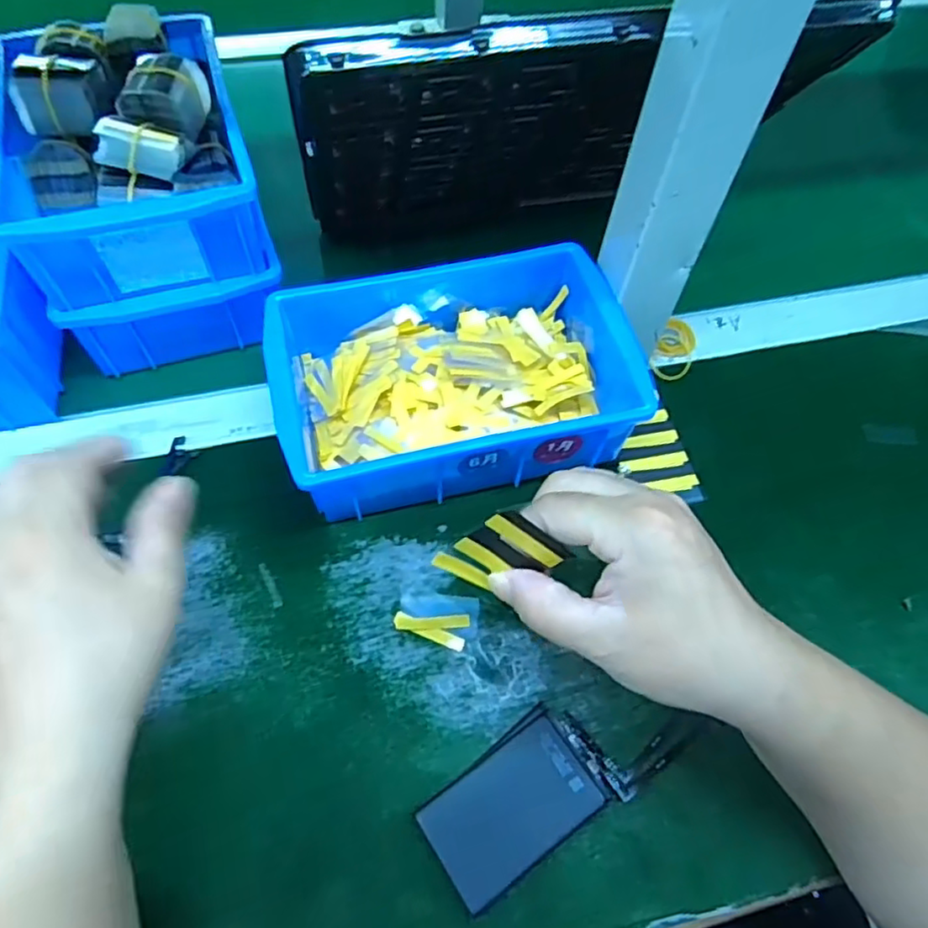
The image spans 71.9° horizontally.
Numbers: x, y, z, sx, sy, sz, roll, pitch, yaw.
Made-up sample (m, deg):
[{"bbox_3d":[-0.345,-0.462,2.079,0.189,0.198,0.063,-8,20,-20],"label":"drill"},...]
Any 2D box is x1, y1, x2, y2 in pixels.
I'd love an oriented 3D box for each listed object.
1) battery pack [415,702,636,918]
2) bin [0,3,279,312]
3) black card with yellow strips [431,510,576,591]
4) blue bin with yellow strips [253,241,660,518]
[{"bbox_3d":[0.027,0.154,0.298,0.090,0.011,0.052,-29,64,-20],"label":"battery pack"},{"bbox_3d":[-0.201,-0.195,0.390,0.138,0.075,0.193,-14,61,-11],"label":"bin"},{"bbox_3d":[0.015,0.038,0.258,0.038,0.042,0.004,37,32,-26],"label":"black card with yellow strips"},{"bbox_3d":[-0.010,-0.056,0.391,0.202,0.070,0.159,-13,60,-11],"label":"blue bin with yellow strips"}]

